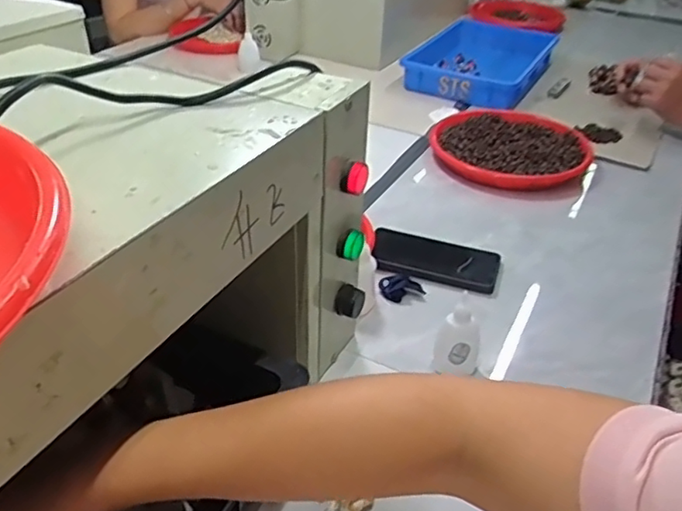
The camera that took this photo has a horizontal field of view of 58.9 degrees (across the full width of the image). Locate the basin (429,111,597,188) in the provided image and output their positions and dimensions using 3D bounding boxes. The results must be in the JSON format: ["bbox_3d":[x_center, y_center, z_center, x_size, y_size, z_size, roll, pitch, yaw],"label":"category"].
[{"bbox_3d":[0.279,-0.190,0.989,0.249,0.040,0.233,2,36,-2],"label":"basin"}]

